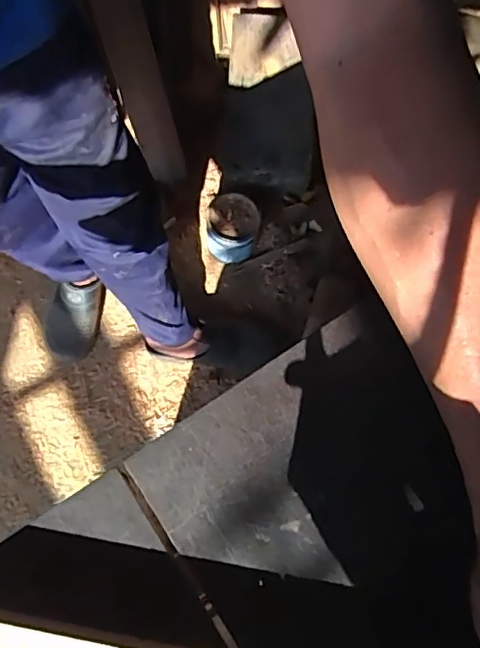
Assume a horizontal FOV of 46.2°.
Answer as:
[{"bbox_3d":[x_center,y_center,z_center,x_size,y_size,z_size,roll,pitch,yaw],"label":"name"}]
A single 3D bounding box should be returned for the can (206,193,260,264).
[{"bbox_3d":[-0.017,-0.196,1.195,0.102,0.125,0.102,1,74,-2],"label":"can"}]

